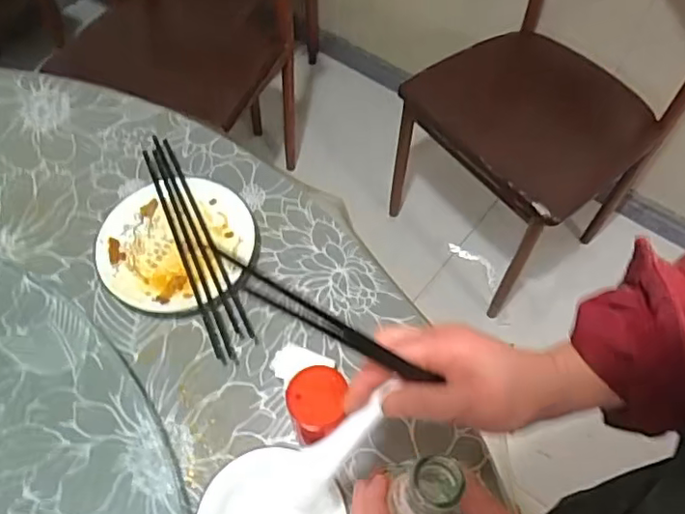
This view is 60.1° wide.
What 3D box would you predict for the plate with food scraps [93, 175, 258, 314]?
[{"bbox_3d":[-0.173,-0.012,0.613,0.156,0.022,0.152,0,58,0],"label":"plate with food scraps"}]

